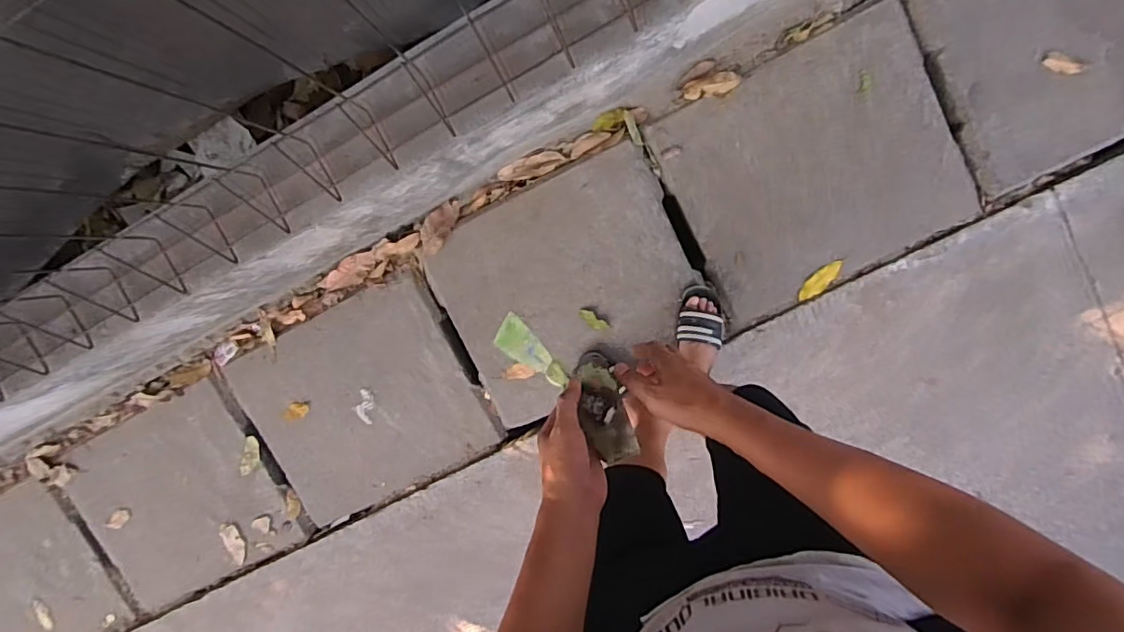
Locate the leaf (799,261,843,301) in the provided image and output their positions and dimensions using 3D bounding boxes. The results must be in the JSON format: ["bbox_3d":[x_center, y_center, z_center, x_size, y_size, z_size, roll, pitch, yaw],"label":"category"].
[{"bbox_3d":[0.591,-0.080,1.247,0.047,0.005,0.120,42,99,0],"label":"leaf"}]

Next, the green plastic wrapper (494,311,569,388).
[{"bbox_3d":[-0.035,0.045,0.645,0.133,0.013,0.042,38,102,40],"label":"green plastic wrapper"}]

